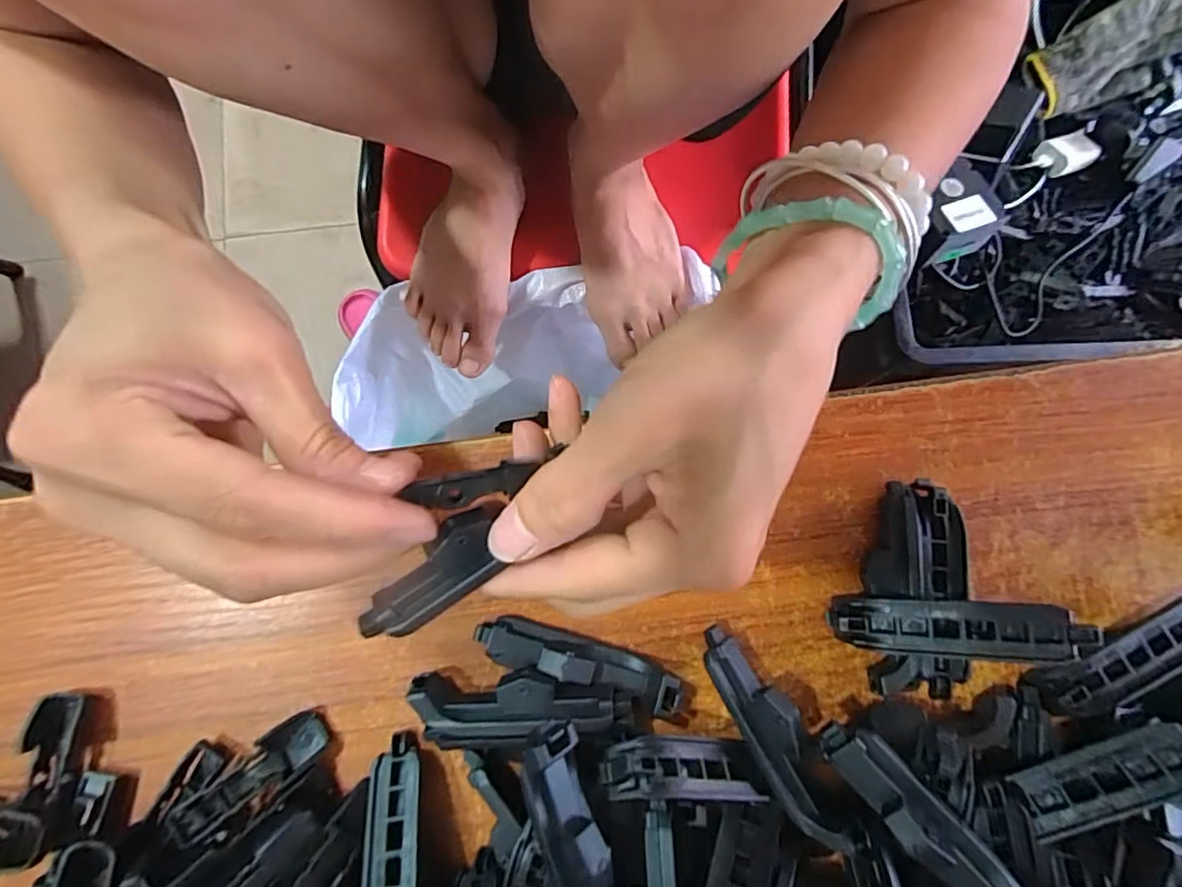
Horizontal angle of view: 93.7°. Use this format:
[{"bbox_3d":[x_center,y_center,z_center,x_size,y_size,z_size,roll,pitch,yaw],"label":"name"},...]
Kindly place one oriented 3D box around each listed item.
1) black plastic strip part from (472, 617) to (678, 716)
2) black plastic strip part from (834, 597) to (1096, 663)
[{"bbox_3d":[-0.005,0.080,0.204,0.075,0.015,0.017,15,81,3],"label":"black plastic strip part"},{"bbox_3d":[0.122,0.063,0.189,0.075,0.012,0.018,-5,77,27],"label":"black plastic strip part"}]

